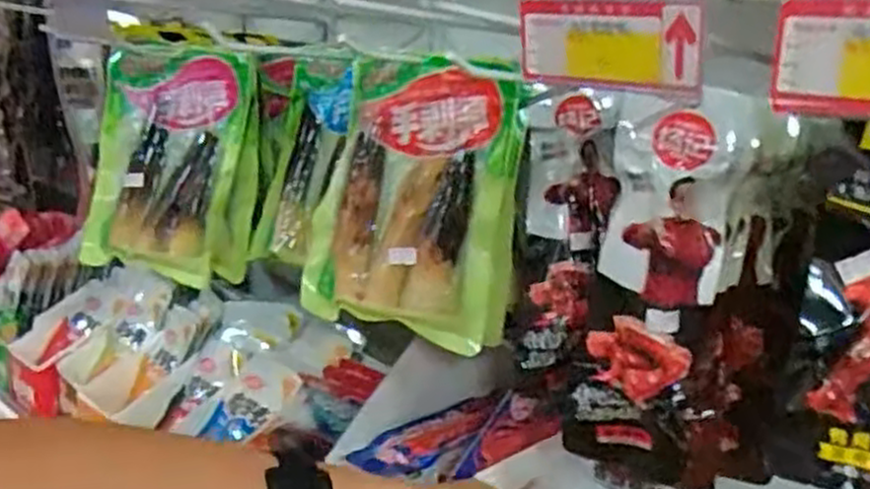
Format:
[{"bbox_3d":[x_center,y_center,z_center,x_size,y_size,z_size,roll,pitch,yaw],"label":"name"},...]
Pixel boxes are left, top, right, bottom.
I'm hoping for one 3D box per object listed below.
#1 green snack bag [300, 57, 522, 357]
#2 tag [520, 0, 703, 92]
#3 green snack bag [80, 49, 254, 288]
[{"bbox_3d":[-0.018,-0.036,0.580,0.146,0.193,0.056,13,16,26],"label":"green snack bag"},{"bbox_3d":[0.077,-0.091,0.359,0.087,0.038,0.009,14,25,37],"label":"tag"},{"bbox_3d":[-0.247,-0.075,0.725,0.148,0.204,0.027,8,-2,19],"label":"green snack bag"}]

